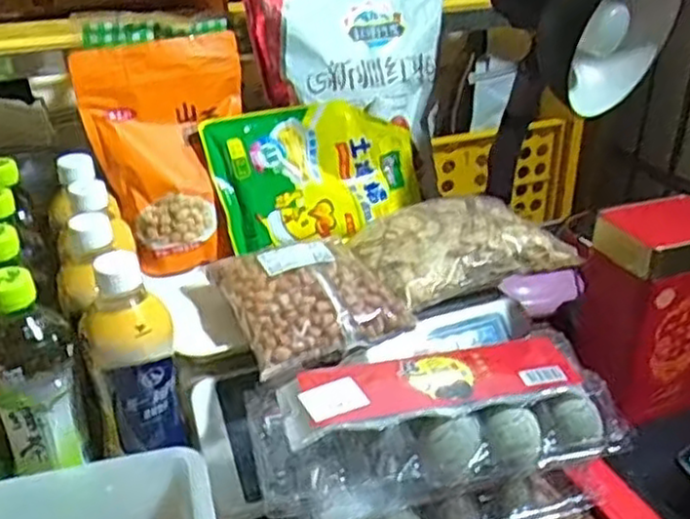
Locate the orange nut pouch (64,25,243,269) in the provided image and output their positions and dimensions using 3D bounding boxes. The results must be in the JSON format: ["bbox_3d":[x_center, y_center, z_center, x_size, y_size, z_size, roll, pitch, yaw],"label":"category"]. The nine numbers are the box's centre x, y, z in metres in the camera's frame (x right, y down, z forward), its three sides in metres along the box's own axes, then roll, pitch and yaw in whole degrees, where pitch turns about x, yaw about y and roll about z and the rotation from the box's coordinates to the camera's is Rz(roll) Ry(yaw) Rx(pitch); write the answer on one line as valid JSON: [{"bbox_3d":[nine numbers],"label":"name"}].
[{"bbox_3d":[-0.158,-0.099,0.698,0.149,0.203,0.070,-16,5,-19],"label":"orange nut pouch"}]

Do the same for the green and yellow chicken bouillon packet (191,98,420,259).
[{"bbox_3d":[-0.025,-0.085,0.728,0.209,0.130,0.040,-9,-6,-21],"label":"green and yellow chicken bouillon packet"}]

